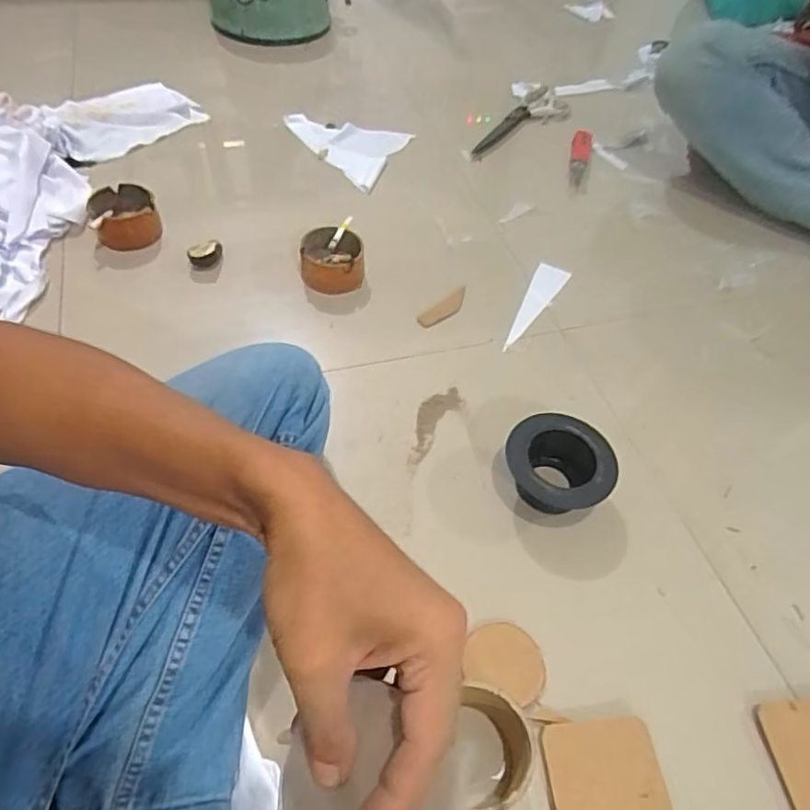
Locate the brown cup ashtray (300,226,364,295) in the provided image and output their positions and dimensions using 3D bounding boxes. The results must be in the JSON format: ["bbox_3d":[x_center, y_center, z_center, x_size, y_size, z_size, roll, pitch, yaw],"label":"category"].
[{"bbox_3d":[-0.096,-0.192,0.790,0.081,0.046,0.081,0,51,-7],"label":"brown cup ashtray"}]

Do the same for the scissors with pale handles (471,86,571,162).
[{"bbox_3d":[0.213,-0.504,1.077,0.093,0.021,0.288,27,53,15],"label":"scissors with pale handles"}]

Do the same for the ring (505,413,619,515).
[{"bbox_3d":[0.157,0.064,0.603,0.099,0.054,0.101,3,51,-4],"label":"ring"}]

